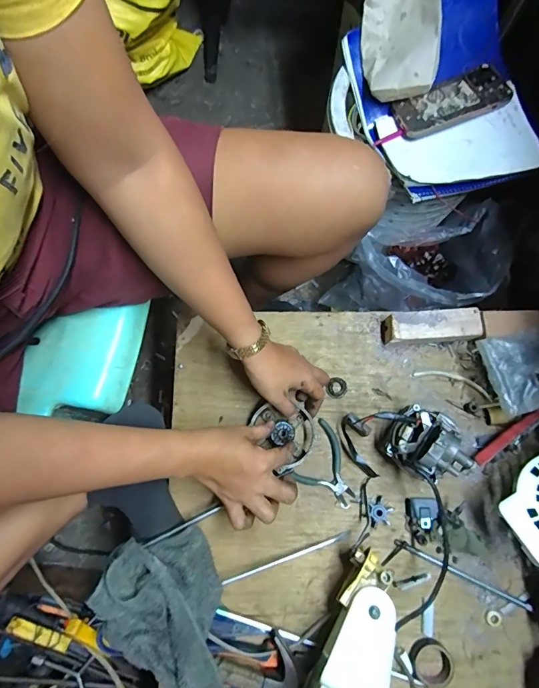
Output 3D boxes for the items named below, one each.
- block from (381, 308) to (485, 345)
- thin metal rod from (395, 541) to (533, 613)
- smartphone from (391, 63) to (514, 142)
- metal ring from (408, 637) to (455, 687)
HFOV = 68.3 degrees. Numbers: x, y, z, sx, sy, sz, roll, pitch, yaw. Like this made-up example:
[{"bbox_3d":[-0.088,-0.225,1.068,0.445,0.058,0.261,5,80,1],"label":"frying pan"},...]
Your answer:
[{"bbox_3d":[0.225,-0.022,0.552,0.127,0.033,0.041,-4,78,-1],"label":"block"},{"bbox_3d":[0.243,0.290,0.499,0.172,0.013,0.009,24,79,4],"label":"thin metal rod"},{"bbox_3d":[0.280,-0.372,0.612,0.165,0.017,0.085,-24,70,5],"label":"smartphone"},{"bbox_3d":[0.195,0.384,0.477,0.051,0.014,0.048,0,78,-1],"label":"metal ring"}]

